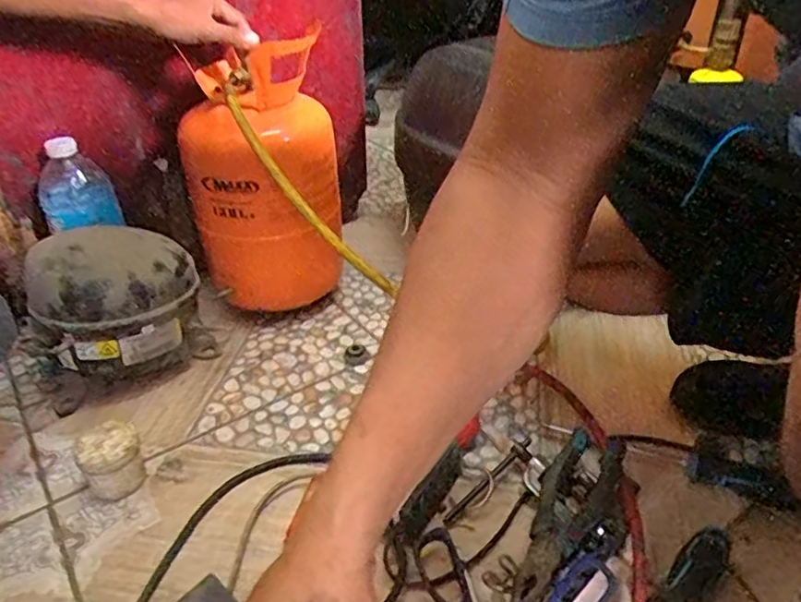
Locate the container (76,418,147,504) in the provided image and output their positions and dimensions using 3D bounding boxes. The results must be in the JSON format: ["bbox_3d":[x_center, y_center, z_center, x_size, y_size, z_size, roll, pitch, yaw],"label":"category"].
[{"bbox_3d":[-0.282,0.157,0.606,0.055,0.058,0.051,0,35,0],"label":"container"}]

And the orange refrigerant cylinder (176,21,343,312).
[{"bbox_3d":[-0.170,-0.142,0.790,0.175,0.351,0.162,-7,36,-10],"label":"orange refrigerant cylinder"}]

